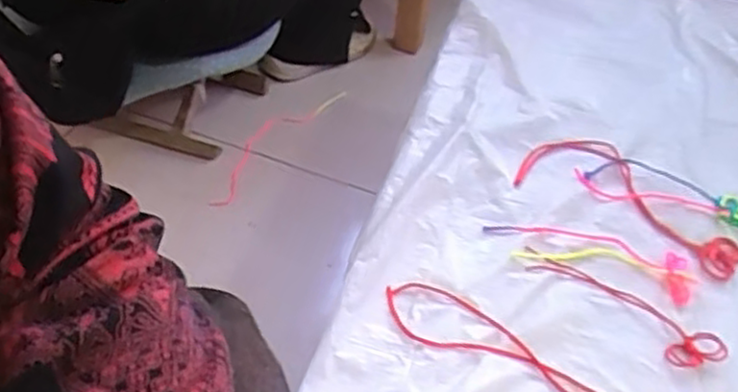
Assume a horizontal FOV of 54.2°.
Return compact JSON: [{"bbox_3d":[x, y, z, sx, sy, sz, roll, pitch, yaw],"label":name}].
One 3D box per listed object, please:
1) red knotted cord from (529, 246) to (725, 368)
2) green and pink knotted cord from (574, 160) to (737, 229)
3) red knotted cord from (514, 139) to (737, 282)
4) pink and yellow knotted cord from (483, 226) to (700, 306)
[{"bbox_3d":[0.157,0.067,0.453,0.130,0.006,0.032,33,51,25],"label":"red knotted cord"},{"bbox_3d":[0.217,-0.005,0.531,0.125,0.007,0.045,13,45,7],"label":"green and pink knotted cord"},{"bbox_3d":[0.194,0.000,0.531,0.161,0.008,0.083,25,48,19],"label":"red knotted cord"},{"bbox_3d":[0.147,0.038,0.481,0.137,0.004,0.041,14,45,9],"label":"pink and yellow knotted cord"}]

